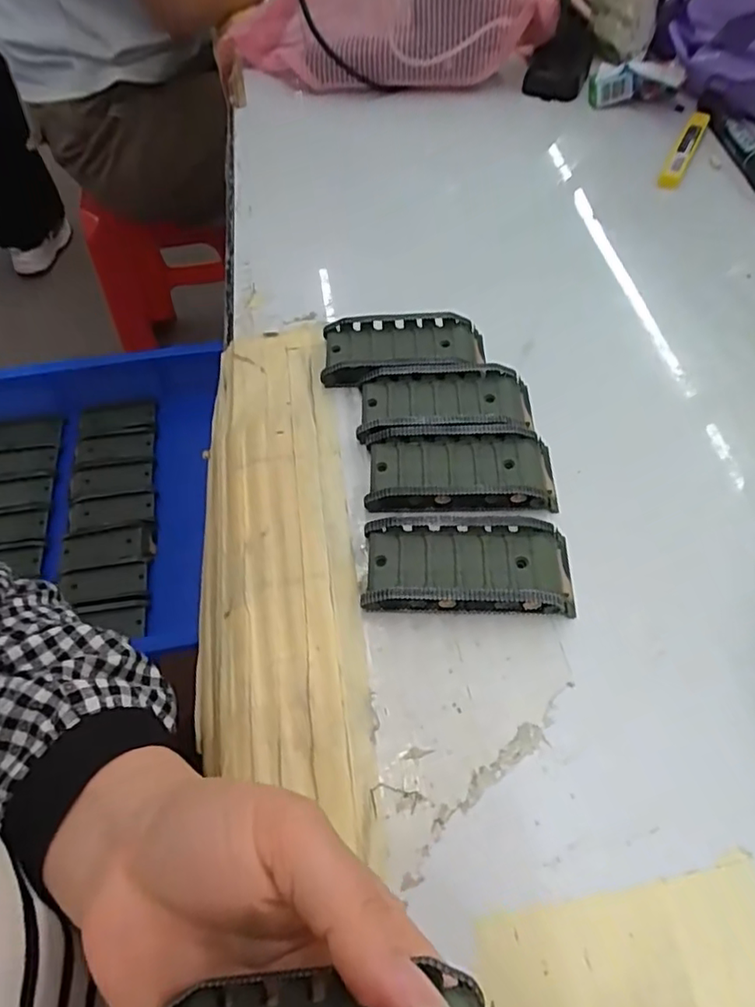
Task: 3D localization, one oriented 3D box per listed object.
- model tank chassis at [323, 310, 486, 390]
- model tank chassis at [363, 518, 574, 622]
[{"bbox_3d":[0.016,-0.093,0.355,0.095,0.018,0.045,-1,58,2],"label":"model tank chassis"},{"bbox_3d":[0.043,0.030,0.277,0.096,0.019,0.044,0,58,2],"label":"model tank chassis"}]

